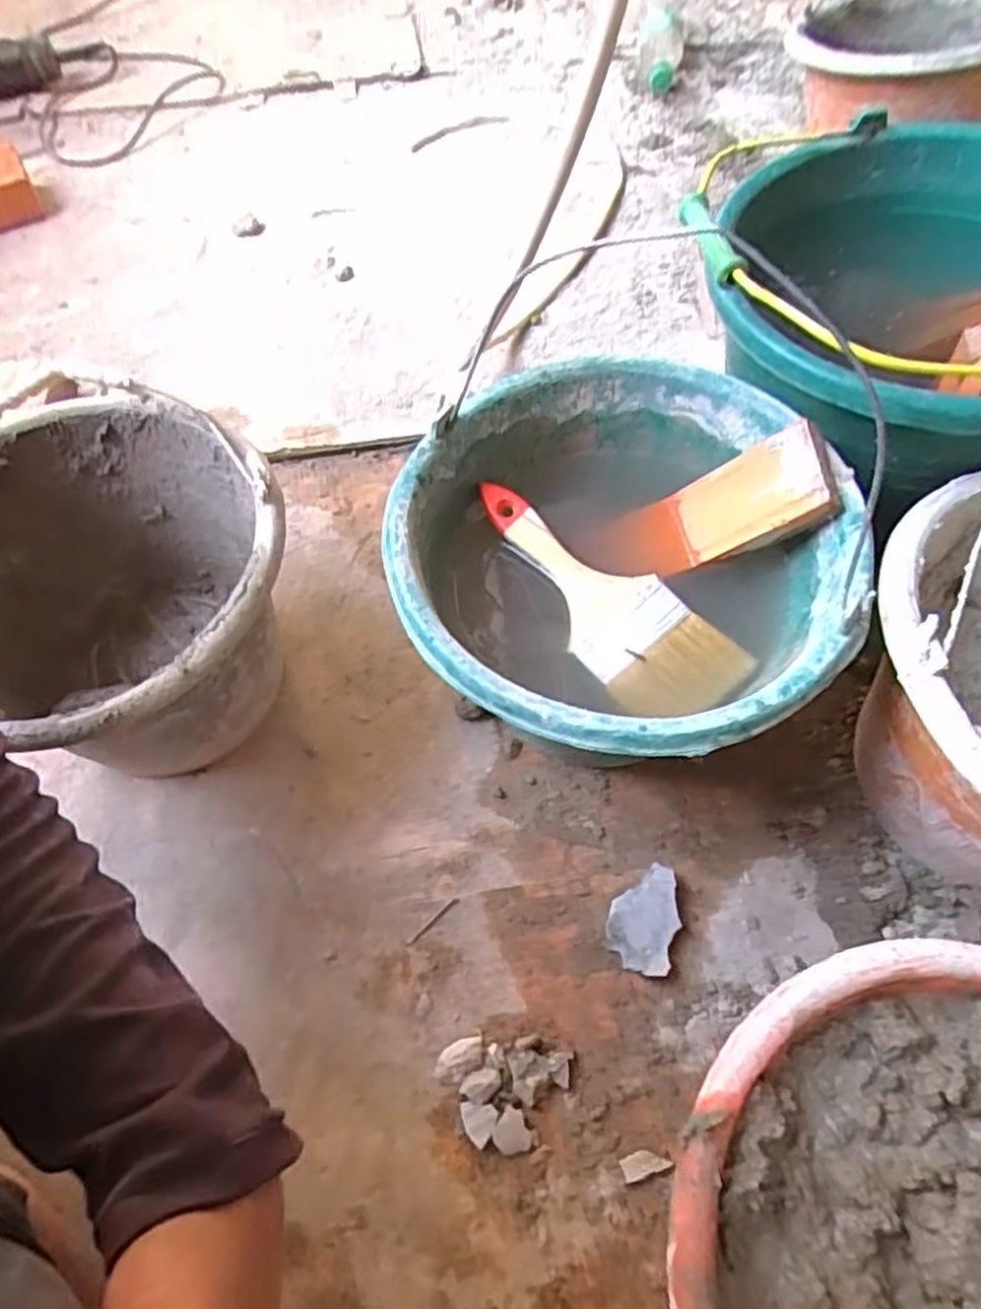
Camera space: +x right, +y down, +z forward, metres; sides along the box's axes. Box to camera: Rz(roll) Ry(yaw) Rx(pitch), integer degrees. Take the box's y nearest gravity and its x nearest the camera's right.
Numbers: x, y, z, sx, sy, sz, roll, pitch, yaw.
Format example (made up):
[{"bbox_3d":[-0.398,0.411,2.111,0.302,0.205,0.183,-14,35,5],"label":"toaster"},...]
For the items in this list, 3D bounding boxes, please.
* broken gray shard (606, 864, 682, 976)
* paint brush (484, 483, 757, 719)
[{"bbox_3d":[0.098,0.167,0.475,0.041,0.015,0.063,17,61,13],"label":"broken gray shard"},{"bbox_3d":[0.063,-0.034,0.462,0.070,0.032,0.192,-41,65,-20],"label":"paint brush"}]

